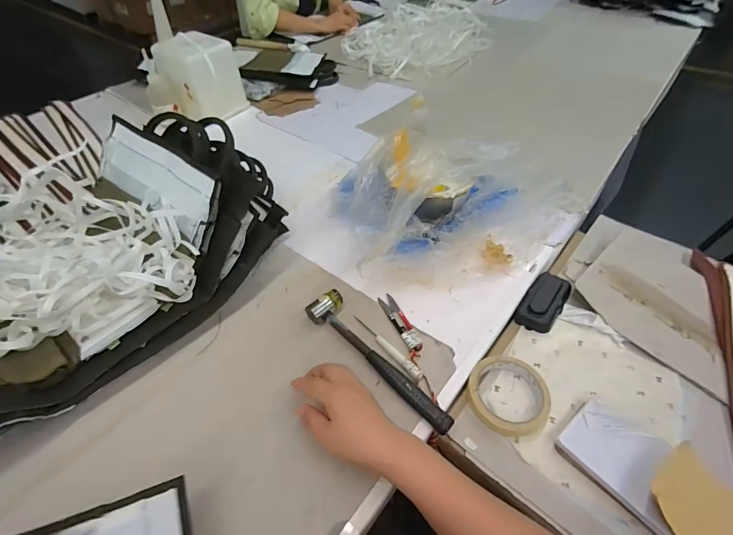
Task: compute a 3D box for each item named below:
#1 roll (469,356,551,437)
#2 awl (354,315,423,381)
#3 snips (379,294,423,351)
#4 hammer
[{"bbox_3d":[0.175,0.157,0.462,0.094,0.020,0.097,-1,49,1],"label":"roll"},{"bbox_3d":[0.024,0.103,0.491,0.017,0.008,0.122,-35,57,-26],"label":"awl"},{"bbox_3d":[0.048,0.075,0.525,0.024,0.014,0.102,-22,52,-17],"label":"snips"},{"bbox_3d":[0.017,0.114,0.485,0.050,0.032,0.237,-37,58,-27],"label":"hammer"}]

